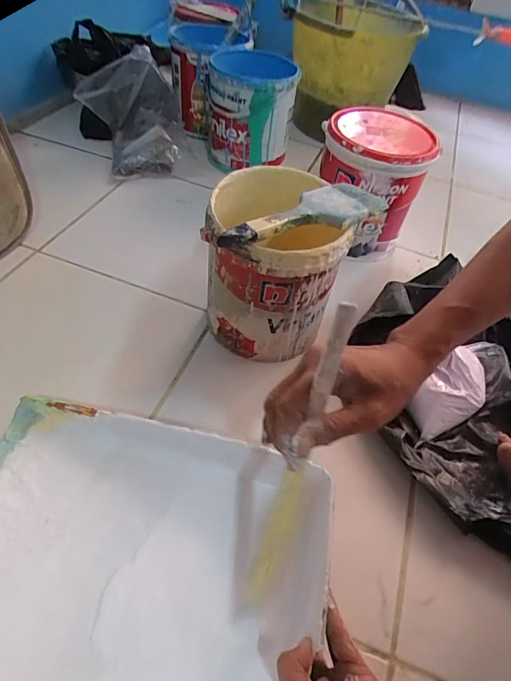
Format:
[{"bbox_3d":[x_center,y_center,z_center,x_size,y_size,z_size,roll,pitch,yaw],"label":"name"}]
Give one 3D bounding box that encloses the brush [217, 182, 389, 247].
[{"bbox_3d":[0.048,-0.138,0.444,0.197,0.014,0.071,-21,57,-23],"label":"brush"}]

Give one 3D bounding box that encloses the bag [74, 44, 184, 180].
[{"bbox_3d":[-0.252,-0.450,0.812,0.198,0.170,0.193,-4,52,-11],"label":"bag"}]

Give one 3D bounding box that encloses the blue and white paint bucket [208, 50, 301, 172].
[{"bbox_3d":[-0.010,-0.472,0.845,0.170,0.175,0.168,5,51,-4],"label":"blue and white paint bucket"}]

